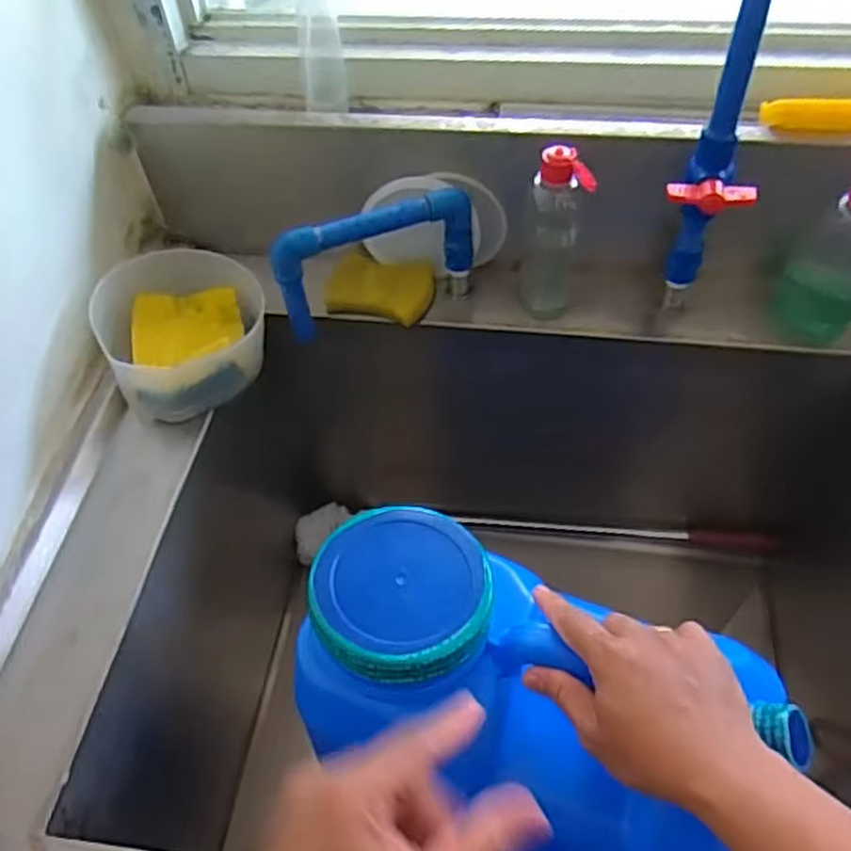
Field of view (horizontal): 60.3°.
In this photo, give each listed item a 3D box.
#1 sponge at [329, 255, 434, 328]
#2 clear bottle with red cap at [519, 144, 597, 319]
[{"bbox_3d":[-0.042,-0.137,0.713,0.091,0.032,0.077,8,54,9],"label":"sponge"},{"bbox_3d":[0.115,-0.164,0.648,0.051,0.156,0.040,4,53,6],"label":"clear bottle with red cap"}]

